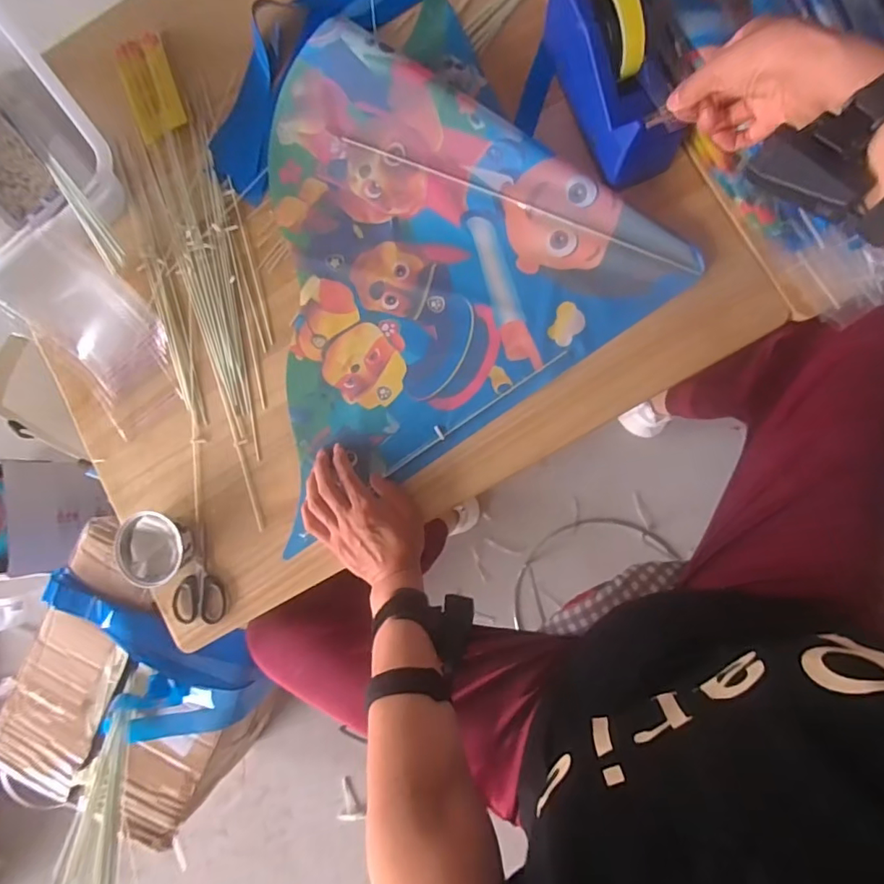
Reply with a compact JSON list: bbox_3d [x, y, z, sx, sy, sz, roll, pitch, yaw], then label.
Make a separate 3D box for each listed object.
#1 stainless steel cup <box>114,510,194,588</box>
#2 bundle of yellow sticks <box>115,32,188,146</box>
[{"bbox_3d":[-0.332,0.122,0.598,0.071,0.035,0.082,-20,85,4],"label":"stainless steel cup"},{"bbox_3d":[-0.360,-0.442,0.643,0.060,0.012,0.124,-18,85,4],"label":"bundle of yellow sticks"}]

